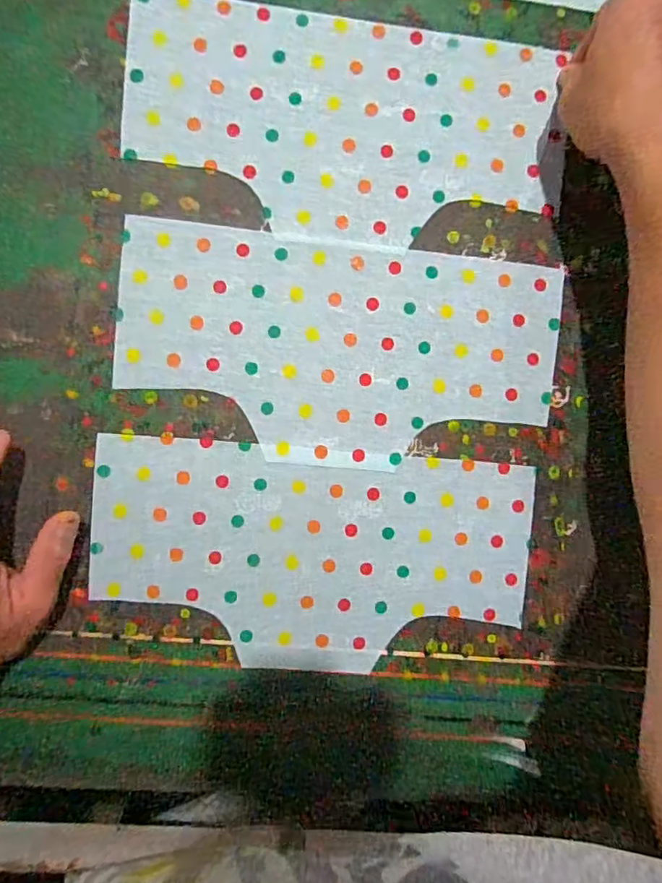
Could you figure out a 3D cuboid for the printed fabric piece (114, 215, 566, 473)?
[{"bbox_3d":[0.008,-0.065,0.397,0.318,0.004,0.161,6,90,-4],"label":"printed fabric piece"}]

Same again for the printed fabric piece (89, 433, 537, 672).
[{"bbox_3d":[-0.011,0.088,0.401,0.318,0.004,0.160,5,91,-4],"label":"printed fabric piece"}]

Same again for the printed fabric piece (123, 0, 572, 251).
[{"bbox_3d":[0.009,-0.231,0.398,0.308,0.005,0.160,5,91,-4],"label":"printed fabric piece"}]

